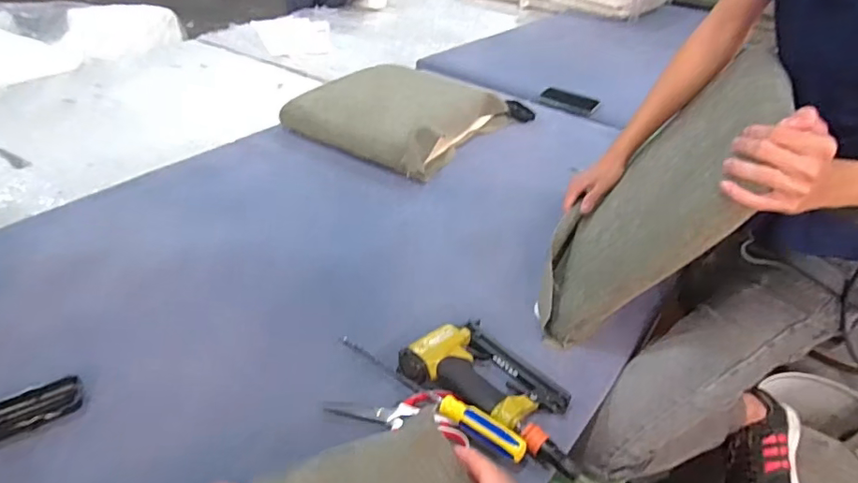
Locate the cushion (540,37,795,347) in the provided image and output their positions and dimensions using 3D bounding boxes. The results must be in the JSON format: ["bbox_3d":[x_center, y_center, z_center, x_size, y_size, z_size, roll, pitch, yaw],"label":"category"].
[{"bbox_3d":[0.316,-0.073,0.754,0.059,0.389,0.337,36,43,-3],"label":"cushion"}]

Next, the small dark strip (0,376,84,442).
[{"bbox_3d":[-0.481,0.203,0.639,0.105,0.021,0.044,-23,44,-30],"label":"small dark strip"}]

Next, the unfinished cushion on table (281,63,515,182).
[{"bbox_3d":[-0.074,-0.323,1.313,0.407,0.085,0.425,25,42,27],"label":"unfinished cushion on table"}]

